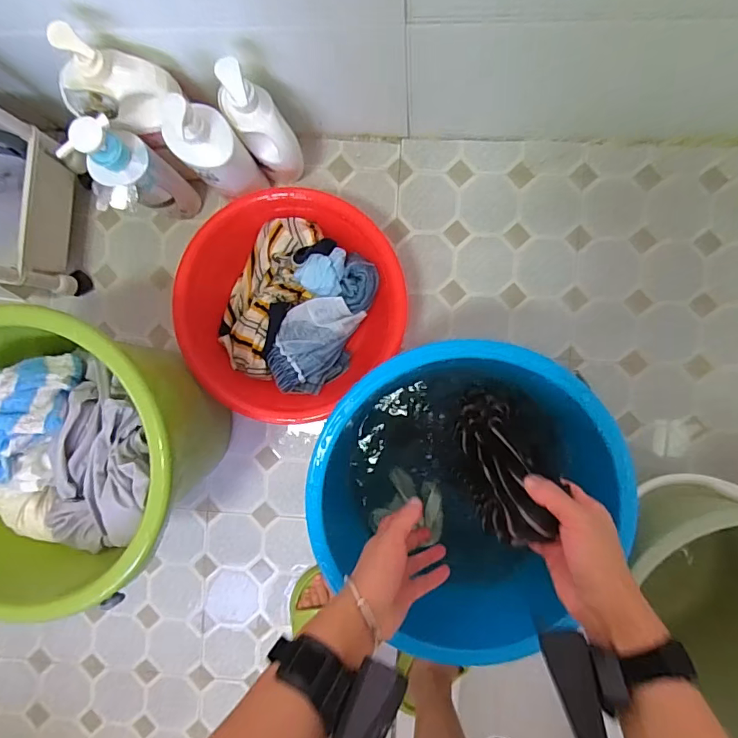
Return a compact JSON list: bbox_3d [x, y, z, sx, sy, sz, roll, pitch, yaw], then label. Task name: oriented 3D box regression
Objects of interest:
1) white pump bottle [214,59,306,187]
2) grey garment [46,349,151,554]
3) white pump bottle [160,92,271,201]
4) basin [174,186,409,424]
[{"bbox_3d":[-0.146,-0.329,0.655,0.063,0.264,0.081,-32,88,5],"label":"white pump bottle"},{"bbox_3d":[-0.322,0.115,0.579,0.131,0.048,0.224,16,93,5],"label":"grey garment"},{"bbox_3d":[-0.209,-0.295,0.646,0.075,0.241,0.077,-44,87,5],"label":"white pump bottle"},{"bbox_3d":[-0.123,-0.104,0.741,0.326,0.114,0.291,-38,88,5],"label":"basin"}]

